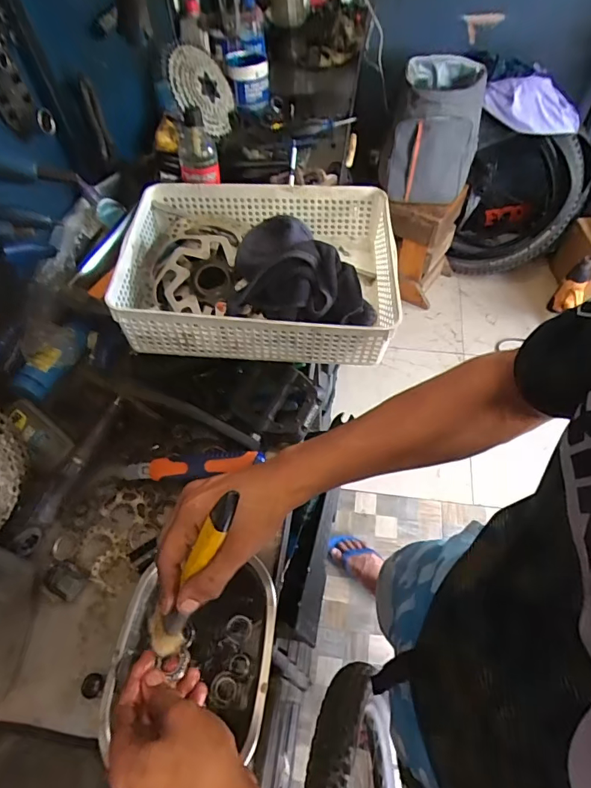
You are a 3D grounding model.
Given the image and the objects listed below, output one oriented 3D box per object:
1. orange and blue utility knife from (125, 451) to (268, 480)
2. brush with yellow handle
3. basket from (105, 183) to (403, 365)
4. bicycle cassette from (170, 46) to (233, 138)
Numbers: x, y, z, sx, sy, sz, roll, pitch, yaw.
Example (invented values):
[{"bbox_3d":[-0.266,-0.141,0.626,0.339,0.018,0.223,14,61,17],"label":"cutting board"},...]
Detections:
[{"bbox_3d":[-0.126,0.091,0.568,0.170,0.030,0.029,-6,56,-1],"label":"orange and blue utility knife"},{"bbox_3d":[-0.083,0.147,0.373,0.027,0.017,0.163,33,109,24],"label":"brush with yellow handle"},{"bbox_3d":[-0.042,-0.160,0.587,0.324,0.101,0.241,1,56,4],"label":"basket"},{"bbox_3d":[-0.201,-0.667,0.993,0.028,0.160,0.150,3,87,43],"label":"bicycle cassette"}]

